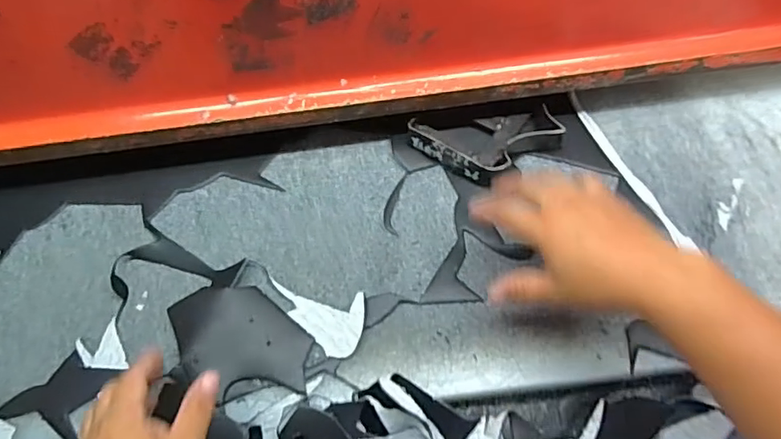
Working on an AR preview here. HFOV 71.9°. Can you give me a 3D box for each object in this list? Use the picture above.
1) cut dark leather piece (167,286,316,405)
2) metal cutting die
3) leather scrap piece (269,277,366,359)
[{"bbox_3d":[-0.133,0.107,0.472,0.133,0.006,0.088,36,69,18],"label":"cut dark leather piece"},{"bbox_3d":[0.100,-0.072,0.544,0.148,0.036,0.070,-11,63,-4],"label":"metal cutting die"},{"bbox_3d":[-0.068,0.089,0.481,0.089,0.004,0.056,8,68,12],"label":"leather scrap piece"}]

